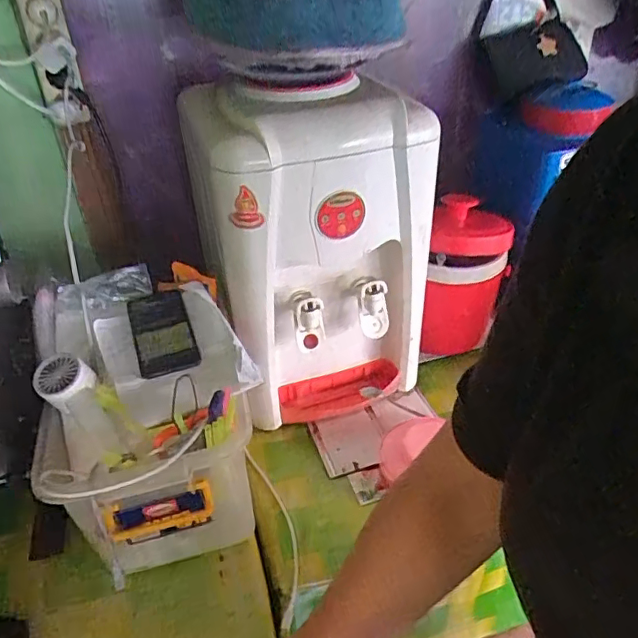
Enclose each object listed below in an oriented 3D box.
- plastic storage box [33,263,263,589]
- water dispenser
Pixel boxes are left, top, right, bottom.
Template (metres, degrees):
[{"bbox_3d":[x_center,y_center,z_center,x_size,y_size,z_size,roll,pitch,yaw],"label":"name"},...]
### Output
[{"bbox_3d":[-0.212,0.126,0.731,0.249,0.247,0.327,-15,36,-15],"label":"plastic storage box"},{"bbox_3d":[-0.033,-0.132,0.938,0.310,0.515,0.363,-14,36,-15],"label":"water dispenser"}]

